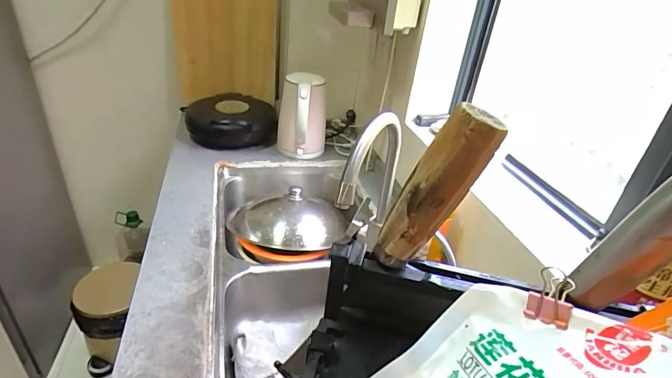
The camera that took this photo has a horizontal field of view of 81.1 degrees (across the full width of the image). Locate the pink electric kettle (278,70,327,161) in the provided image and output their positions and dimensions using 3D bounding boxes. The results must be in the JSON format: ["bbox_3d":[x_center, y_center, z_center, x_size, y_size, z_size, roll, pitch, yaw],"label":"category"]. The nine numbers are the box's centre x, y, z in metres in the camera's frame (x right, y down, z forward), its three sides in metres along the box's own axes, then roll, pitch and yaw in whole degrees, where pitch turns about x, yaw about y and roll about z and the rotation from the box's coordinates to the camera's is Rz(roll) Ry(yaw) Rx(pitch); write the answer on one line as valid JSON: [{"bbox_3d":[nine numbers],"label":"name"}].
[{"bbox_3d":[-0.101,-0.224,1.211,0.147,0.240,0.195,4,31,-6],"label":"pink electric kettle"}]

